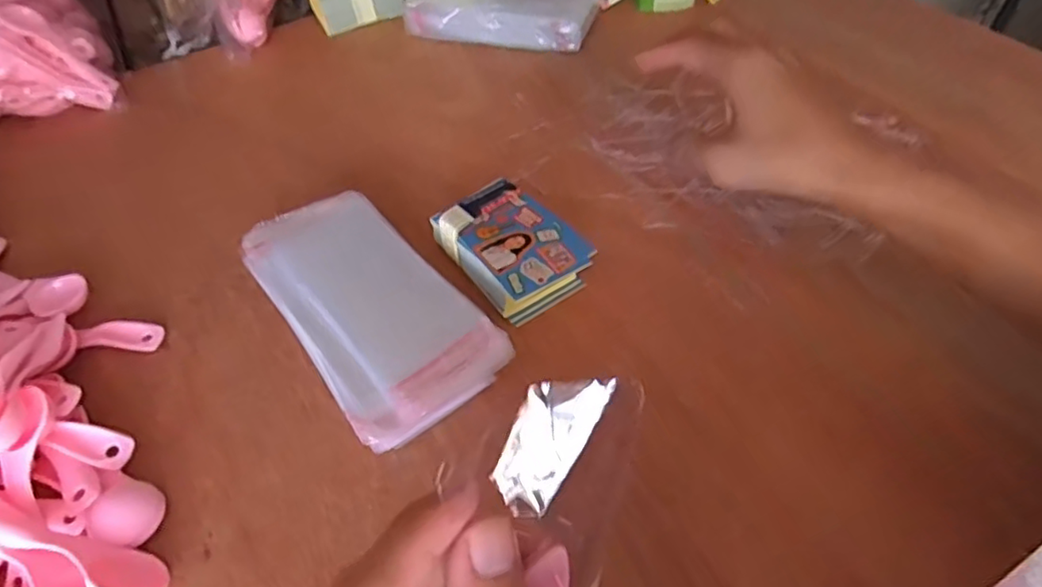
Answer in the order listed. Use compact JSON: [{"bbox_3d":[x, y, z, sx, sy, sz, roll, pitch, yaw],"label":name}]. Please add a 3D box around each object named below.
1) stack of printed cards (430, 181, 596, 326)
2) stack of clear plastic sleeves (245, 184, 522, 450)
[{"bbox_3d":[-0.004,-0.031,0.420,0.064,0.034,0.095,-31,52,-20],"label":"stack of printed cards"},{"bbox_3d":[-0.103,0.006,0.408,0.096,0.025,0.204,-33,53,-22],"label":"stack of clear plastic sleeves"}]

